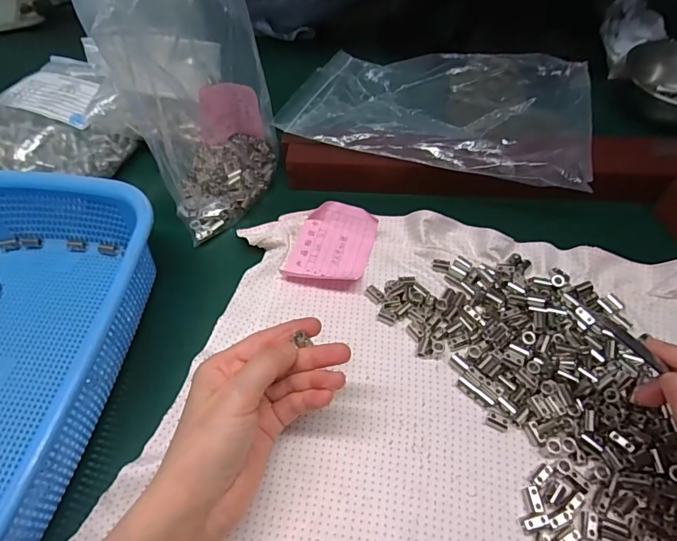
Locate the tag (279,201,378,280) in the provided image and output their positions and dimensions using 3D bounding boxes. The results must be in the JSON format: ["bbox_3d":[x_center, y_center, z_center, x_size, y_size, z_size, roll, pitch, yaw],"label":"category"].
[{"bbox_3d":[-0.005,-0.023,0.378,0.066,0.028,0.073,17,59,11],"label":"tag"}]

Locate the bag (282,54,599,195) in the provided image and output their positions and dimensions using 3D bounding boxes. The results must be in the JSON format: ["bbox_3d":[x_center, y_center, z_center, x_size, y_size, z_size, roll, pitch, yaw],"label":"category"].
[{"bbox_3d":[0.106,-0.167,0.453,0.284,0.057,0.203,17,59,11],"label":"bag"}]

